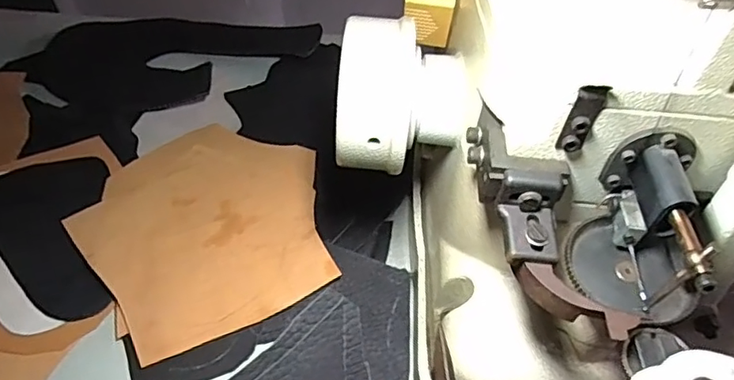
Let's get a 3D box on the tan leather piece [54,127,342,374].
[{"bbox_3d":[-0.124,0.022,0.438,0.178,0.010,0.185,-18,53,-18],"label":"tan leather piece"}]

